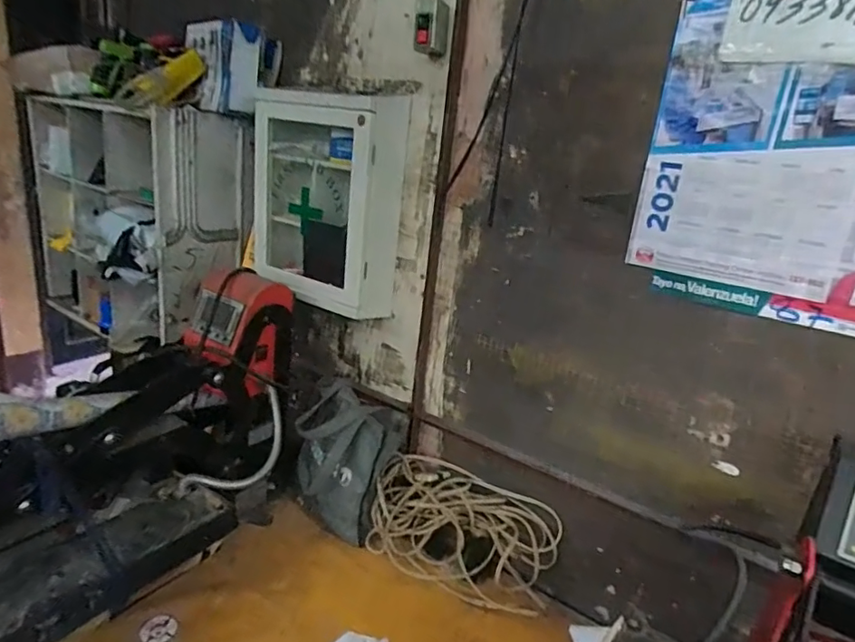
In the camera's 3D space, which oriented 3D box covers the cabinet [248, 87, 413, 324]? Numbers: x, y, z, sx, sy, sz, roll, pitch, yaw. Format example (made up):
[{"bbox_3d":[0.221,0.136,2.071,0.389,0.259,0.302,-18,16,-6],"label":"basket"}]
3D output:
[{"bbox_3d":[-0.209,-0.237,1.088,0.300,0.393,0.133,17,21,30],"label":"cabinet"}]

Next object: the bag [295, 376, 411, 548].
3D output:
[{"bbox_3d":[-0.164,0.284,1.094,0.206,0.269,0.146,10,18,10],"label":"bag"}]

